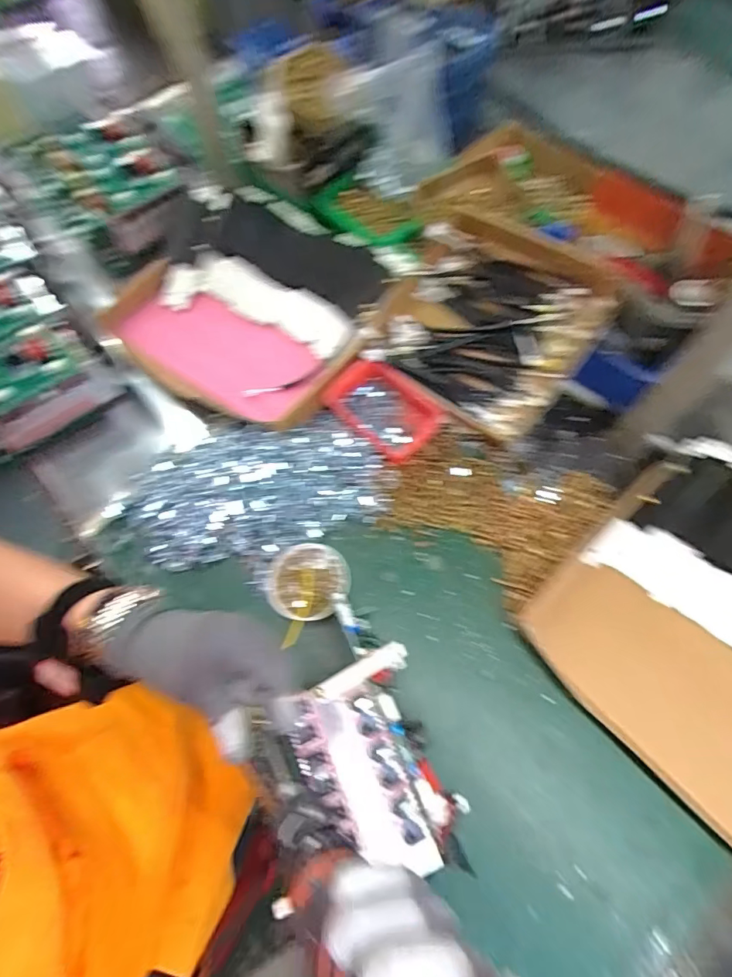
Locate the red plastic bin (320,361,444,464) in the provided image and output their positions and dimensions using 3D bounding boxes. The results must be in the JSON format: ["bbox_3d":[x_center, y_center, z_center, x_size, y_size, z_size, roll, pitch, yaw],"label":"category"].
[{"bbox_3d":[0.028,-0.120,0.681,0.160,0.060,0.102,39,74,17],"label":"red plastic bin"}]

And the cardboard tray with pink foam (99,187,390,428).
[{"bbox_3d":[-0.196,-0.342,0.826,0.501,0.097,0.440,35,72,16],"label":"cardboard tray with pink foam"}]

